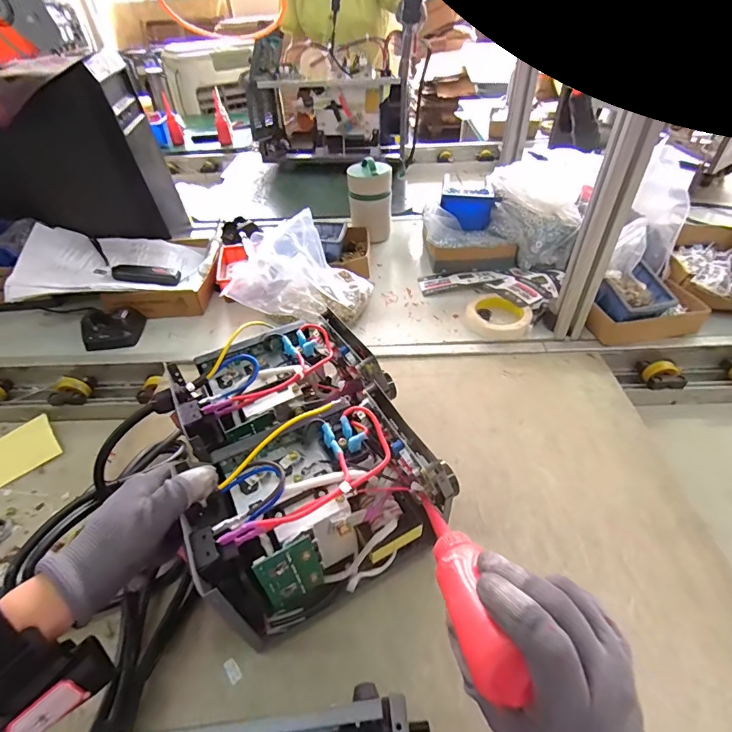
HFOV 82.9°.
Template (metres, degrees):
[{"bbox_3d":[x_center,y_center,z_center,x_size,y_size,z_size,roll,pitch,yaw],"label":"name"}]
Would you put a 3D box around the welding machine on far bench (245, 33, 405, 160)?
[{"bbox_3d":[-0.122,-0.805,1.294,0.456,0.305,0.202,2,43,6],"label":"welding machine on far bench"}]

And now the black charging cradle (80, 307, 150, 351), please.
[{"bbox_3d":[-0.445,-0.072,0.728,0.087,0.048,0.074,-9,44,-6],"label":"black charging cradle"}]

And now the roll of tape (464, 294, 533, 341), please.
[{"bbox_3d":[0.228,-0.083,0.721,0.107,0.026,0.107,-1,44,1],"label":"roll of tape"}]

